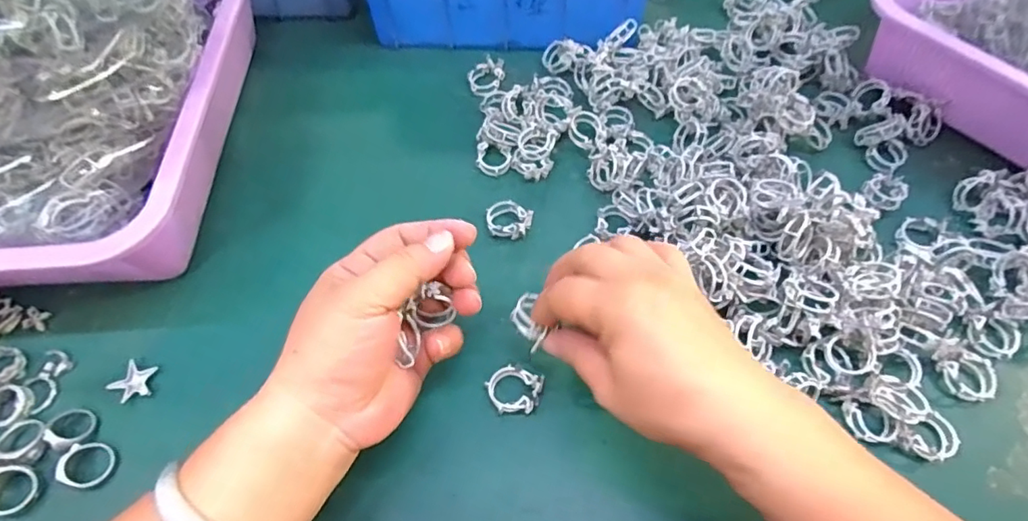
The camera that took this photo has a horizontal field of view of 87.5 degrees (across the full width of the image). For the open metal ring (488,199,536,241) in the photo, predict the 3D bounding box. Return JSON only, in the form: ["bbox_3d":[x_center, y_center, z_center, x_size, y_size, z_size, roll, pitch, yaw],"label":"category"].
[{"bbox_3d":[-0.004,-0.027,0.364,0.030,0.015,0.025,38,69,19],"label":"open metal ring"}]

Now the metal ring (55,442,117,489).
[{"bbox_3d":[-0.229,0.109,0.288,0.027,0.005,0.023,19,52,-1],"label":"metal ring"}]

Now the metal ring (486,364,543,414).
[{"bbox_3d":[-0.001,0.074,0.306,0.031,0.007,0.027,12,63,7],"label":"metal ring"}]

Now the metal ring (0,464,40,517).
[{"bbox_3d":[-0.263,0.118,0.276,0.022,0.015,0.024,0,62,1],"label":"metal ring"}]

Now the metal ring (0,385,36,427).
[{"bbox_3d":[-0.287,0.082,0.304,0.023,0.006,0.021,0,62,1],"label":"metal ring"}]

